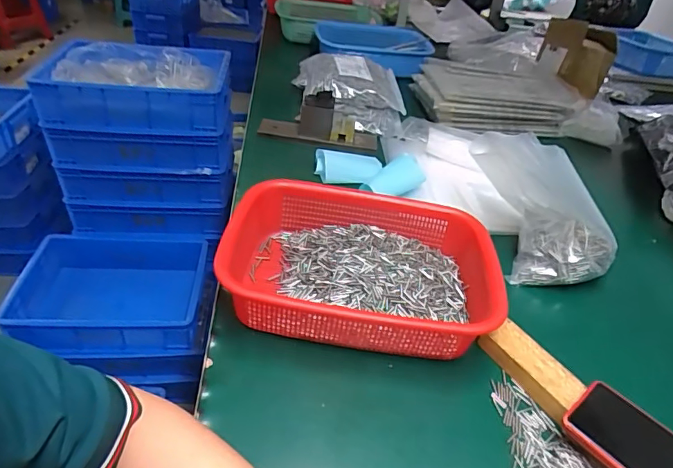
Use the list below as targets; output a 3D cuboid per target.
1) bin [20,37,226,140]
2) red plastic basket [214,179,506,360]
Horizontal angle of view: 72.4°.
[{"bbox_3d":[-0.481,-0.364,1.137,0.410,0.118,0.289,1,38,-6],"label":"bin"},{"bbox_3d":[0.024,0.036,0.515,0.301,0.071,0.208,6,37,0],"label":"red plastic basket"}]

